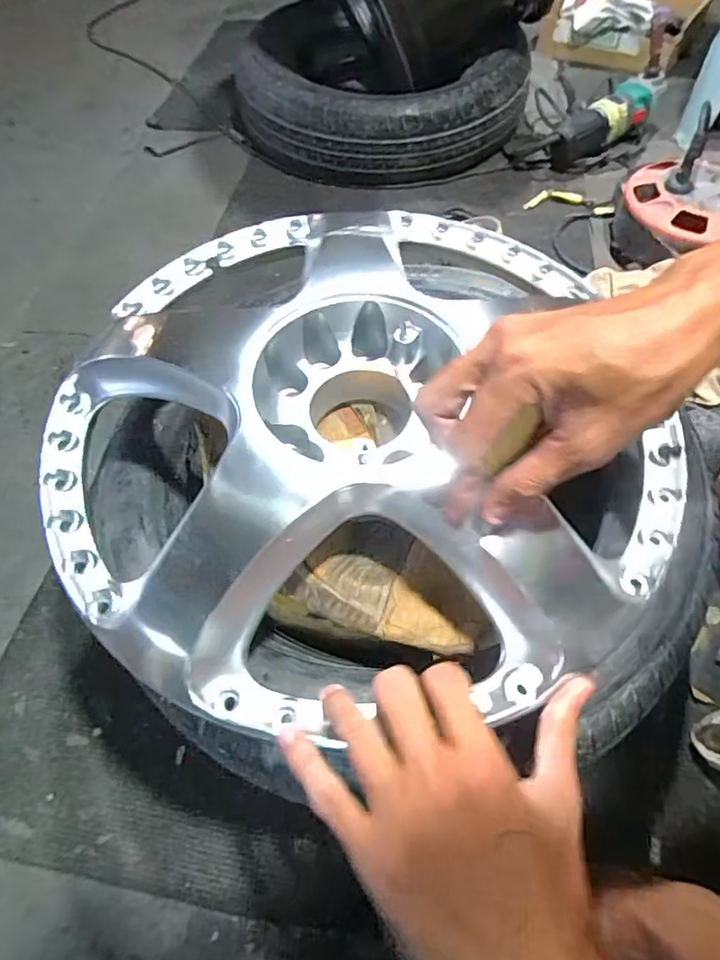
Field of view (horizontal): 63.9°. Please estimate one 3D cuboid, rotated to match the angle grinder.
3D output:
[{"bbox_3d":[0.436,-0.629,1.019,0.078,0.082,0.244,38,64,25],"label":"angle grinder"}]

